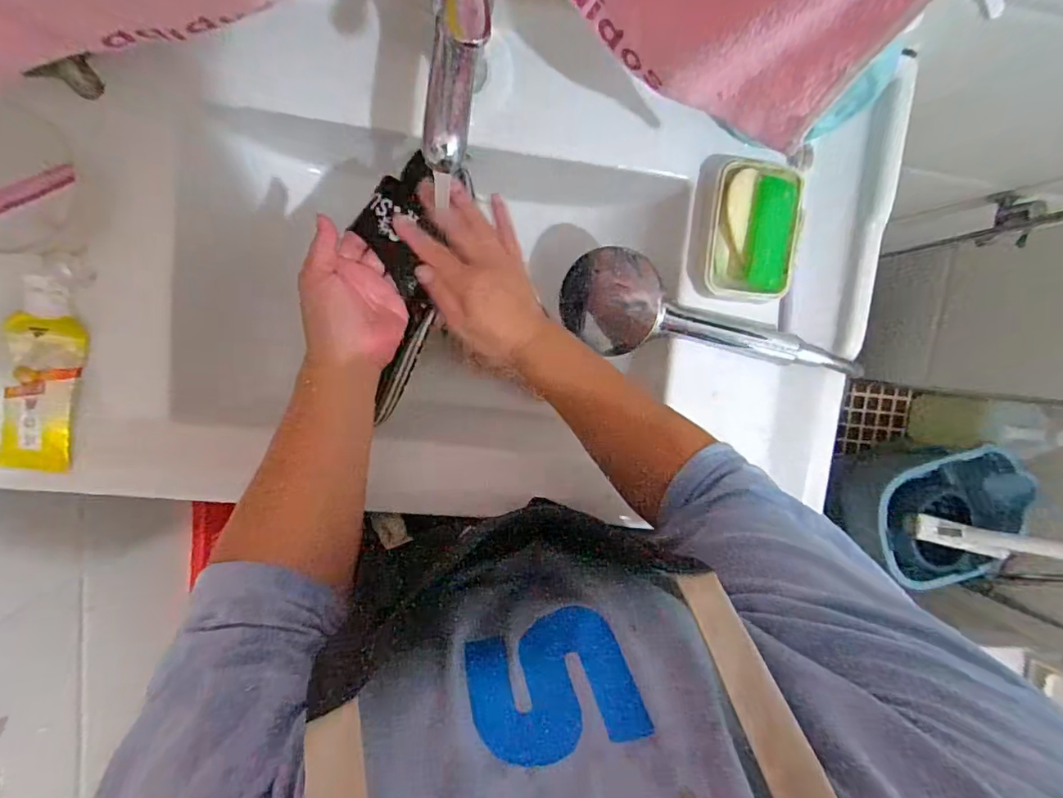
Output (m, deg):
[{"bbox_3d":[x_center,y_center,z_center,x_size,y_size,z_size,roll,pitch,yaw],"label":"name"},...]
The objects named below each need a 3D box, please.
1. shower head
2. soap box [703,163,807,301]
[{"bbox_3d":[0.180,-0.073,0.499,0.268,0.066,0.098,18,94,12],"label":"shower head"},{"bbox_3d":[0.209,-0.156,0.486,0.082,0.031,0.120,3,96,-8],"label":"soap box"}]

